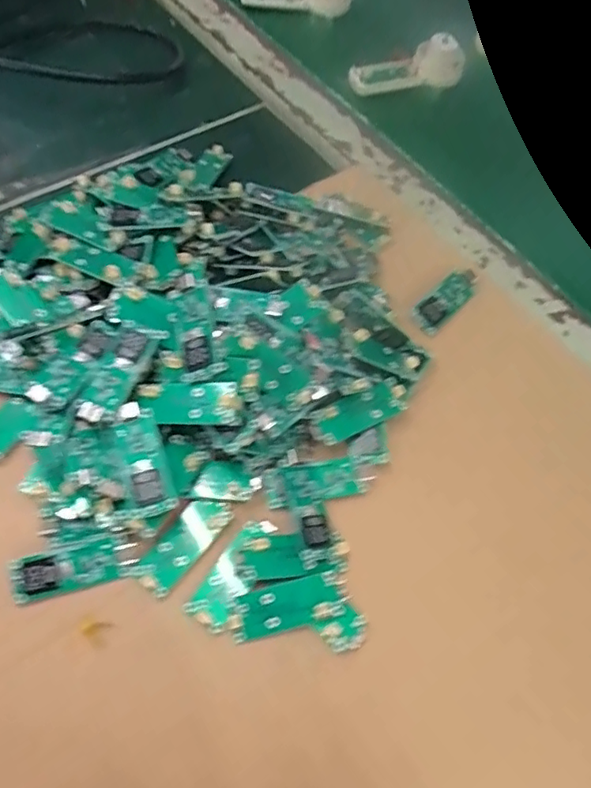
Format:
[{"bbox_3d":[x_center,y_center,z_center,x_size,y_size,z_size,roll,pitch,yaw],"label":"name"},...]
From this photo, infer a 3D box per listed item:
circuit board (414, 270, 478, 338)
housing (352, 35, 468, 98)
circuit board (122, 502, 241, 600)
[{"bbox_3d":[0.090,-0.056,0.348,0.017,0.006,0.052,40,65,17],"label":"circuit board"},{"bbox_3d":[0.088,-0.258,0.462,0.093,0.024,0.029,-21,64,-16],"label":"housing"},{"bbox_3d":[-0.050,0.067,0.270,0.022,0.004,0.052,36,64,15],"label":"circuit board"}]

